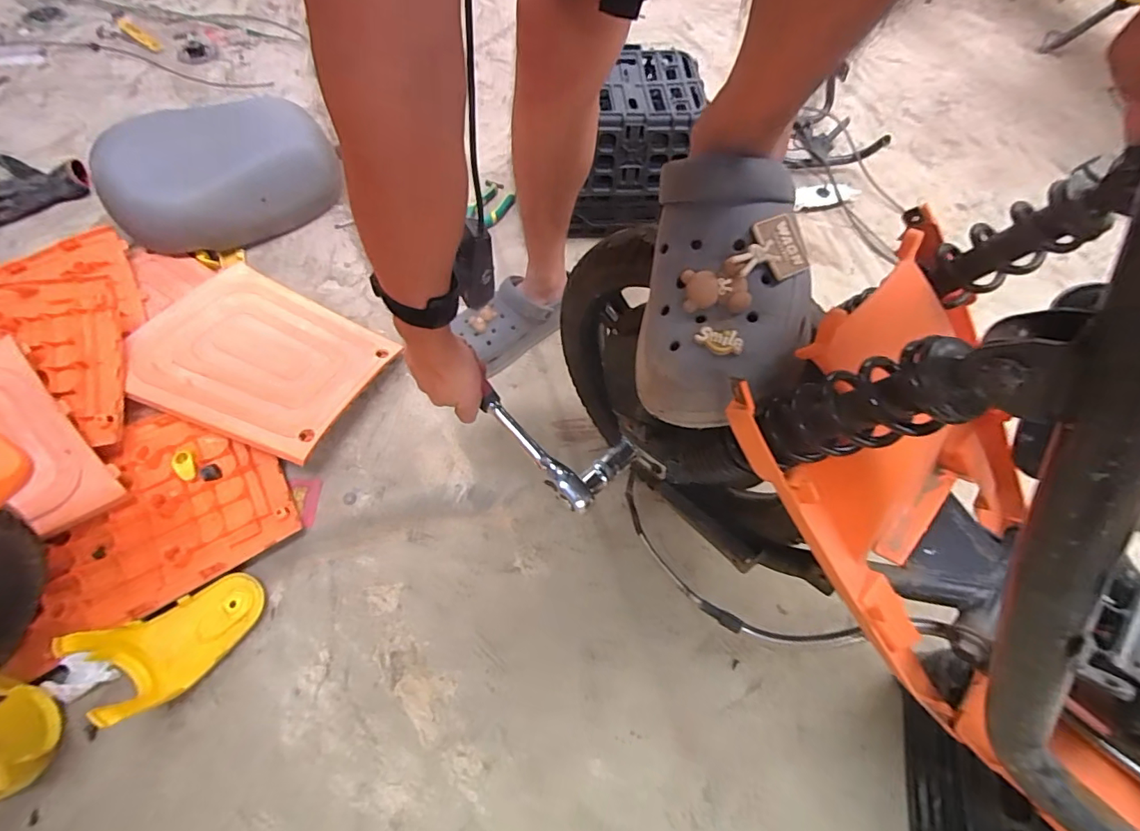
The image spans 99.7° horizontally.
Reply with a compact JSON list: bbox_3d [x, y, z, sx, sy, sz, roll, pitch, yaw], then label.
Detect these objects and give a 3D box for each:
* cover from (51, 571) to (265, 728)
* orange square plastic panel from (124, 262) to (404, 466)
[{"bbox_3d":[-0.435,0.248,0.533,0.154,0.080,0.107,-35,69,-19],"label":"cover"},{"bbox_3d":[-0.455,-0.093,0.707,0.334,0.031,0.252,21,55,8],"label":"orange square plastic panel"}]

